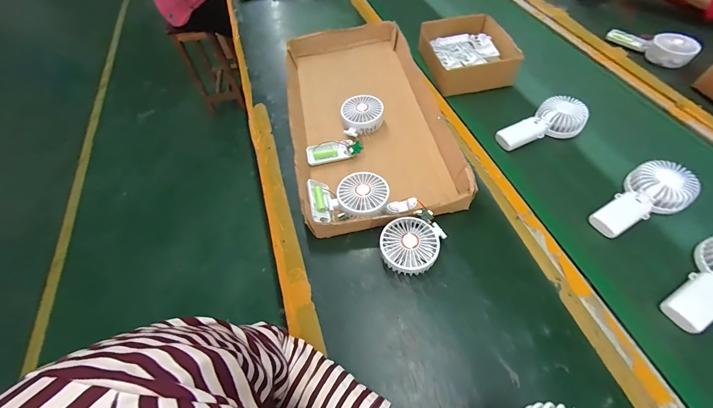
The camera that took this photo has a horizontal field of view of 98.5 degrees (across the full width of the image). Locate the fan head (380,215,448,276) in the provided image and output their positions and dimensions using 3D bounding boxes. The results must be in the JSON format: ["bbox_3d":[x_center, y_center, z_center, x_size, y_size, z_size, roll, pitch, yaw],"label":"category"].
[{"bbox_3d":[0.085,0.064,0.467,0.092,0.038,0.085,-2,56,3],"label":"fan head"}]

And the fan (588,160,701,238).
[{"bbox_3d":[0.458,0.000,0.495,0.168,0.057,0.088,-33,60,-17],"label":"fan"}]

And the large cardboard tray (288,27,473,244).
[{"bbox_3d":[0.020,-0.204,0.658,0.290,0.060,0.568,-11,56,-3],"label":"large cardboard tray"}]

